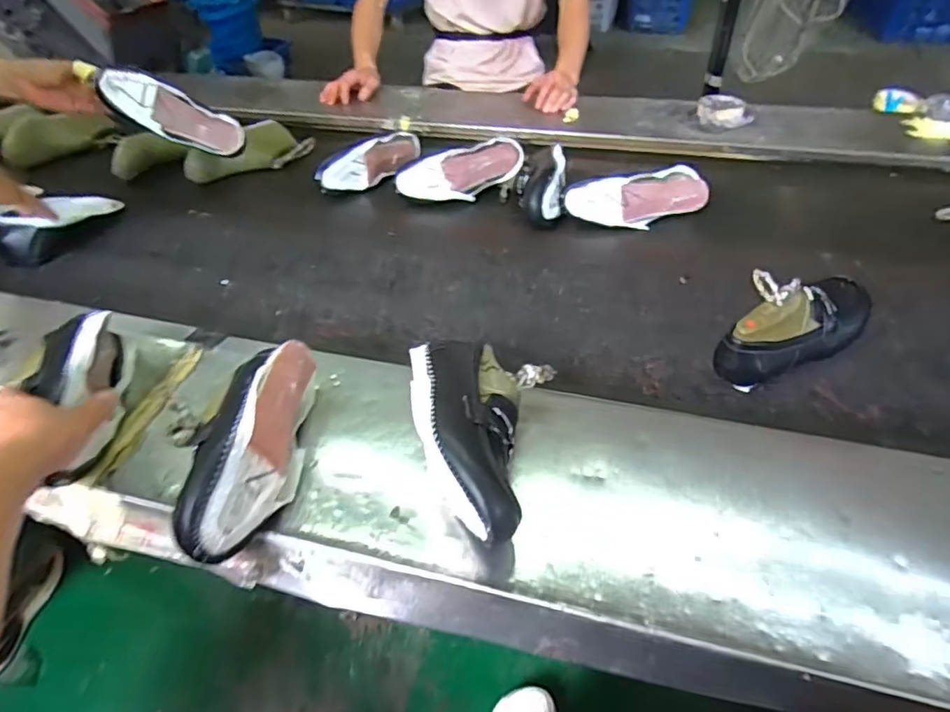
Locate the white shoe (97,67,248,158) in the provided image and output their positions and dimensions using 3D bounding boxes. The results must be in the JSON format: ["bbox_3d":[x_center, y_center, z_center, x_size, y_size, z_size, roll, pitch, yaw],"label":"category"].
[{"bbox_3d":[-0.498,-0.402,0.928,0.212,0.075,0.066,21,37,-27],"label":"white shoe"}]

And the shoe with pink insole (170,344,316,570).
[{"bbox_3d":[-0.202,0.080,0.513,0.074,0.095,0.222,3,44,6],"label":"shoe with pink insole"}]

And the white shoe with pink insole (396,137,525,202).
[{"bbox_3d":[-0.026,-0.323,0.984,0.226,0.082,0.051,-8,44,-5],"label":"white shoe with pink insole"}]

